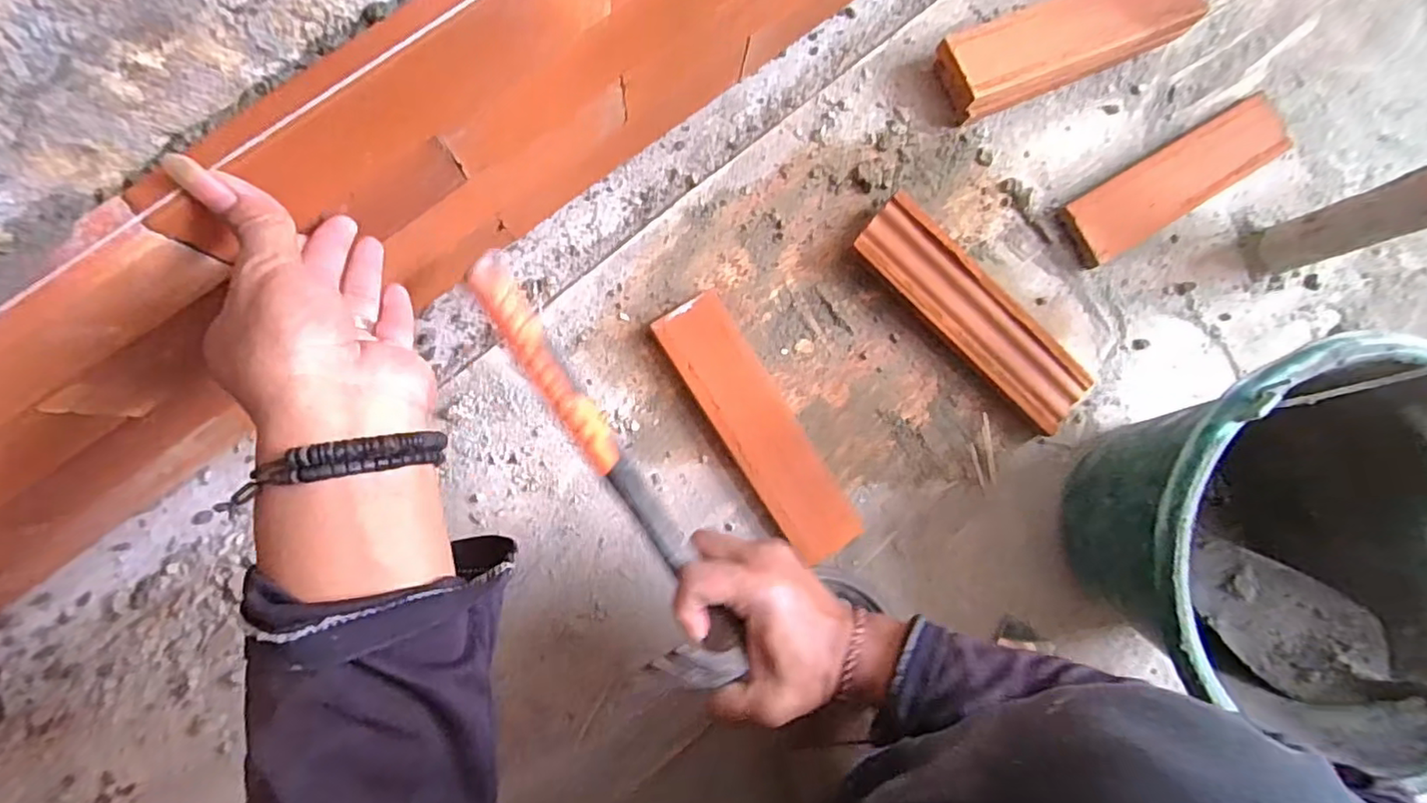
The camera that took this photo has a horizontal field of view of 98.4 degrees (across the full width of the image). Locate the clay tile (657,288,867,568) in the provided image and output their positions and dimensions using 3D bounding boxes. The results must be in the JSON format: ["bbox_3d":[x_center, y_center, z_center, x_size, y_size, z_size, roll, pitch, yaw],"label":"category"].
[{"bbox_3d":[0.038,0.021,0.490,0.064,0.029,0.227,-32,90,-6],"label":"clay tile"}]

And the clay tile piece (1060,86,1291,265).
[{"bbox_3d":[0.400,-0.191,0.532,0.220,0.018,0.061,-32,90,-6],"label":"clay tile piece"}]

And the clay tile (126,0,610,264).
[{"bbox_3d":[-0.145,-0.145,0.290,0.223,0.070,0.019,-38,91,-6],"label":"clay tile"}]

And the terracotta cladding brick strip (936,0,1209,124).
[{"bbox_3d":[0.296,-0.304,0.519,0.211,0.049,0.067,-23,89,-5],"label":"terracotta cladding brick strip"}]

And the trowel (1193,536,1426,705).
[{"bbox_3d":[0.442,0.179,0.374,0.076,0.271,0.051,-45,118,-5],"label":"trowel"}]

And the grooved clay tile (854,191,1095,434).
[{"bbox_3d":[0.213,-0.069,0.513,0.227,0.031,0.063,44,85,-1],"label":"grooved clay tile"}]

